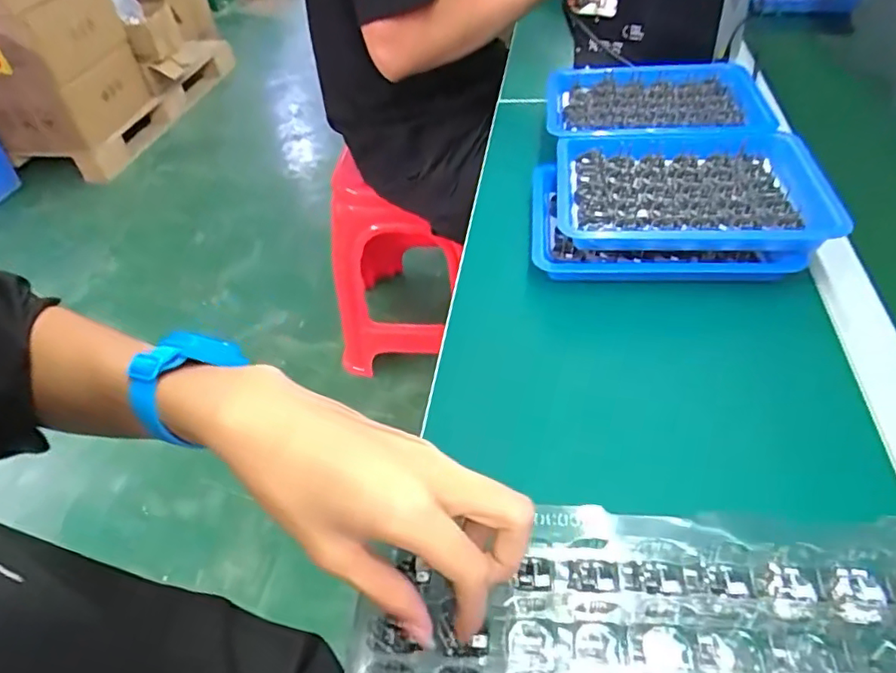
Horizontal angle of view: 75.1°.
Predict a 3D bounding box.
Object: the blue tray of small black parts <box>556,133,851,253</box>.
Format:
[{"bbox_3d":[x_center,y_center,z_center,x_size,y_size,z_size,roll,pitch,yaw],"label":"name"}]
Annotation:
[{"bbox_3d":[0.206,-0.129,0.506,0.216,0.032,0.159,4,45,8],"label":"blue tray of small black parts"}]

